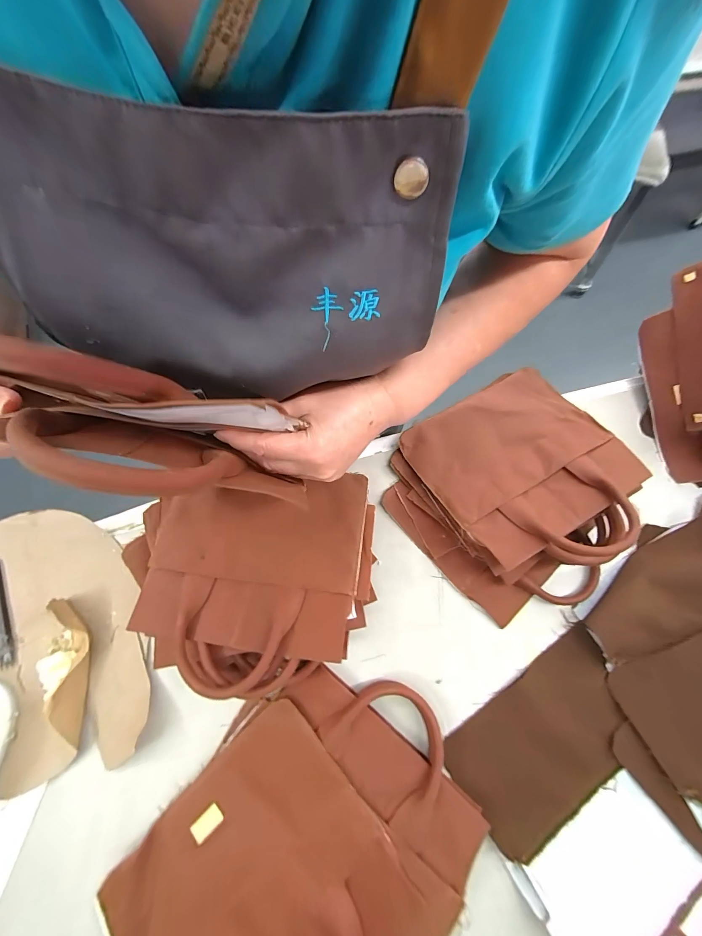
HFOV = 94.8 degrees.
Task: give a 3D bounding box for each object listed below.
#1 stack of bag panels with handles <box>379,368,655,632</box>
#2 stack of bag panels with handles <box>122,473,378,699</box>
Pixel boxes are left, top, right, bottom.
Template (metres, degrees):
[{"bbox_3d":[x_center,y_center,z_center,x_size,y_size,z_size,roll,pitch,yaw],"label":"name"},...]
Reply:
[{"bbox_3d":[0.221,0.026,0.423,0.300,0.068,0.294,-33,73,-13],"label":"stack of bag panels with handles"},{"bbox_3d":[-0.122,0.122,0.383,0.301,0.067,0.234,-5,69,-3],"label":"stack of bag panels with handles"}]

